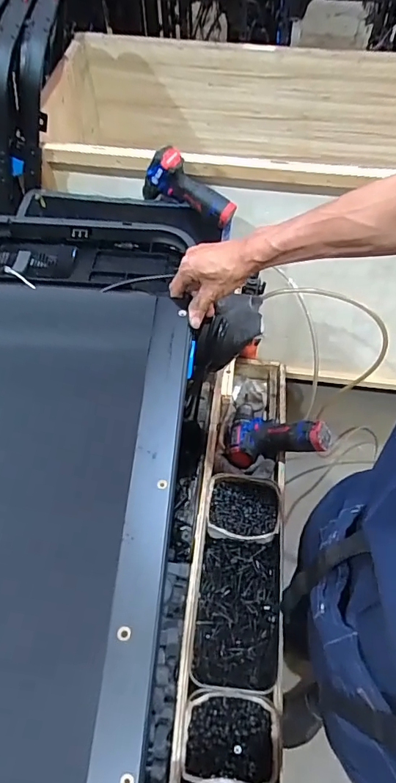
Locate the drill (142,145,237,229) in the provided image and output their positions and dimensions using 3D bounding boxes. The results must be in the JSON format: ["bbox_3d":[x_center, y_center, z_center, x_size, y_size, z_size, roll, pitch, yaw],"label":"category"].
[{"bbox_3d":[-0.011,-0.428,1.022,0.203,0.125,0.072,31,60,-2],"label":"drill"}]

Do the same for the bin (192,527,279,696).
[{"bbox_3d":[0.062,0.336,0.734,0.125,0.061,0.212,6,57,3],"label":"bin"}]

